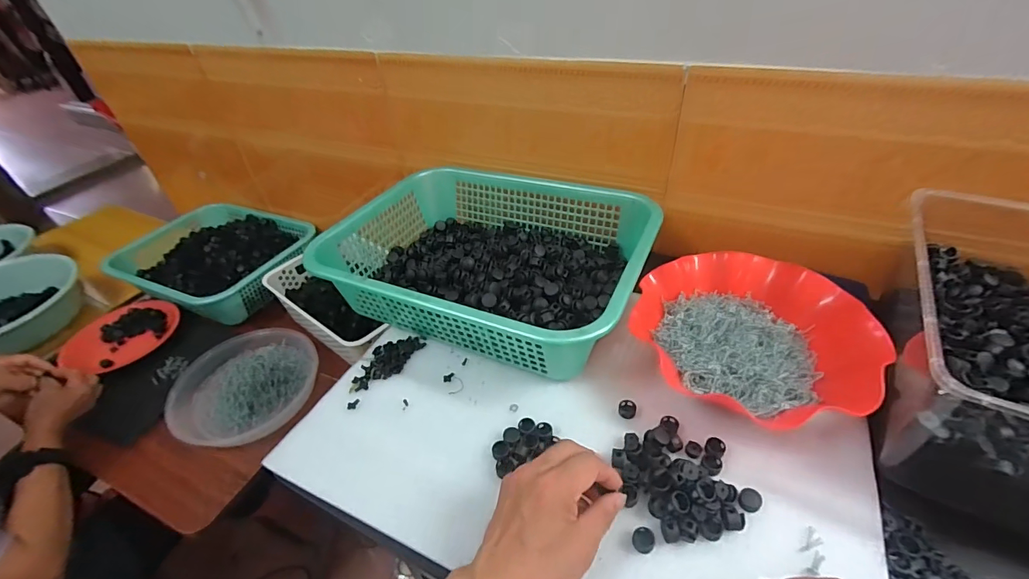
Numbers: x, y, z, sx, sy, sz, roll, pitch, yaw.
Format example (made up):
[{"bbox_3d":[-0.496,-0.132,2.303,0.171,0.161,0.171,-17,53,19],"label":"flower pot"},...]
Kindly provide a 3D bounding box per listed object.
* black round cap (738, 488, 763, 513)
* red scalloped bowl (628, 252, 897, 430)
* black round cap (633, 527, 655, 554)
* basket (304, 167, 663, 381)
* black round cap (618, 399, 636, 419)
[{"bbox_3d":[0.196,0.175,0.361,0.018,0.008,0.017,-3,42,3],"label":"black round cap"},{"bbox_3d":[0.241,0.046,0.457,0.217,0.063,0.200,-3,42,3],"label":"red scalloped bowl"},{"bbox_3d":[0.102,0.198,0.345,0.016,0.010,0.016,-3,42,3],"label":"black round cap"},{"bbox_3d":[-0.032,-0.045,0.567,0.387,0.098,0.294,14,45,21],"label":"basket"},{"bbox_3d":[0.114,0.120,0.438,0.017,0.009,0.017,-3,42,3],"label":"black round cap"}]

